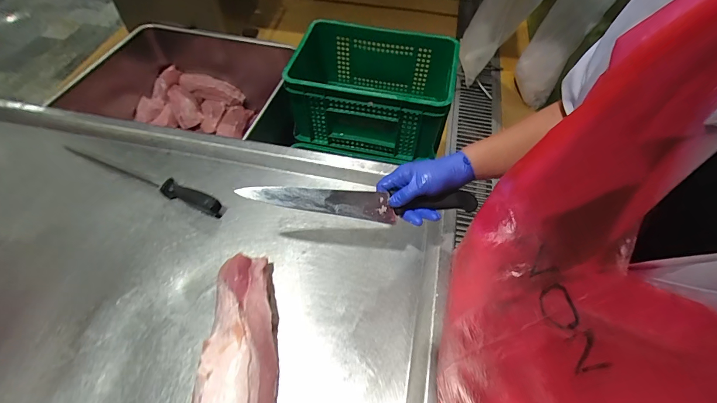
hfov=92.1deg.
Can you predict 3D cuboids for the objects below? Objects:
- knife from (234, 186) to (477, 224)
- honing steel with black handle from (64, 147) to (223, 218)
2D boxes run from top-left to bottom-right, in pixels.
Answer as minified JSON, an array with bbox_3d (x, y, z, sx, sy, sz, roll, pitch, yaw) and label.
[{"bbox_3d":[0.004,0.001,0.526,0.351,0.023,0.049,3,93,-5],"label":"knife"},{"bbox_3d":[-0.431,-0.052,0.676,0.379,0.037,0.039,19,60,10],"label":"honing steel with black handle"}]

